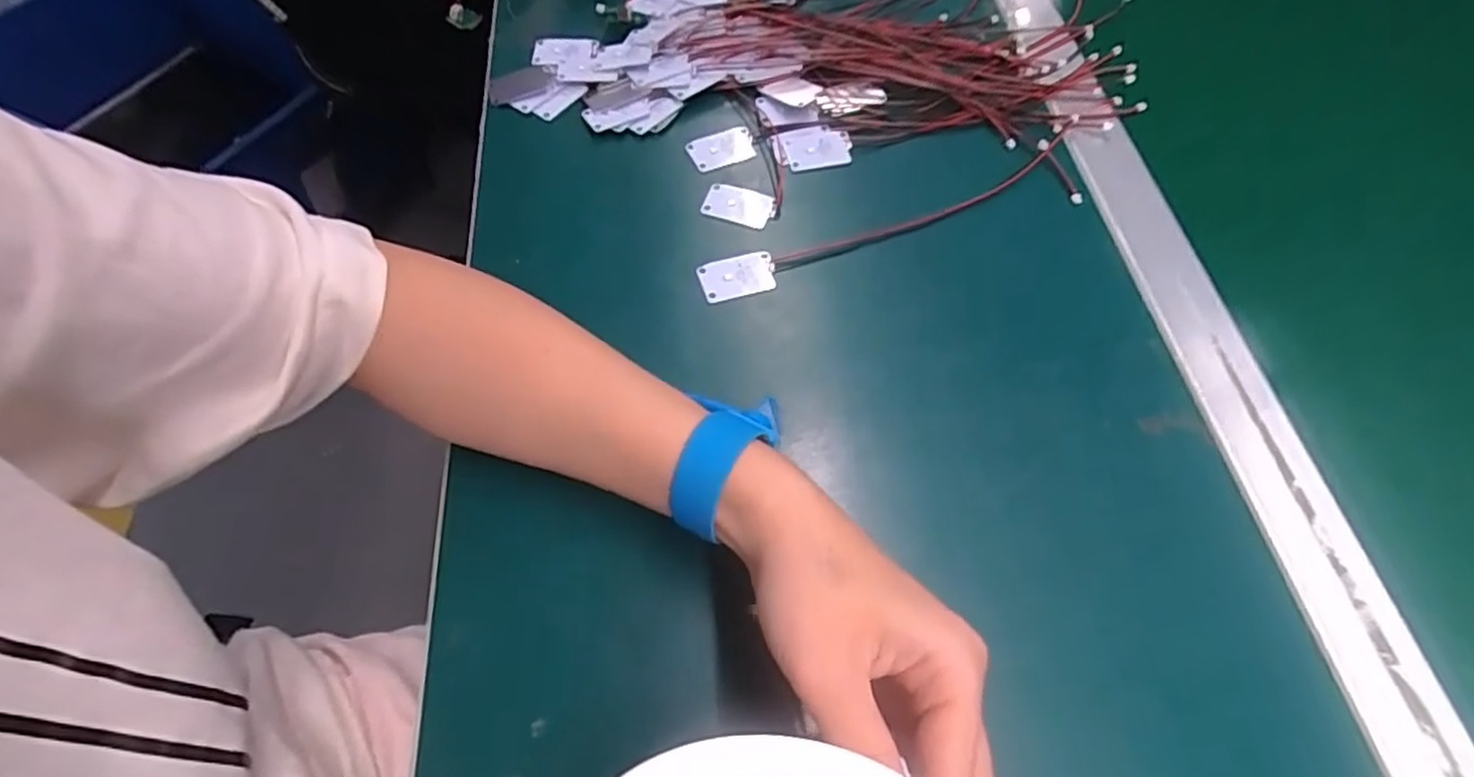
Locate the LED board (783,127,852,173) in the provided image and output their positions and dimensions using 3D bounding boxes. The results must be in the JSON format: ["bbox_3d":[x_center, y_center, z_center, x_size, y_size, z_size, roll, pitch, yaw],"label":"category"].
[{"bbox_3d":[0.048,-0.141,0.402,0.039,0.004,0.030,-11,61,-10],"label":"LED board"}]

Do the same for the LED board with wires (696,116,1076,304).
[{"bbox_3d":[0.096,-0.100,0.382,0.257,0.013,0.028,-23,64,-16],"label":"LED board with wires"}]

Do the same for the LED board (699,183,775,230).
[{"bbox_3d":[0.002,-0.101,0.376,0.038,0.004,0.024,19,61,7],"label":"LED board"}]

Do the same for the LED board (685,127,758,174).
[{"bbox_3d":[-0.009,-0.140,0.399,0.039,0.004,0.025,-16,62,-13],"label":"LED board"}]

